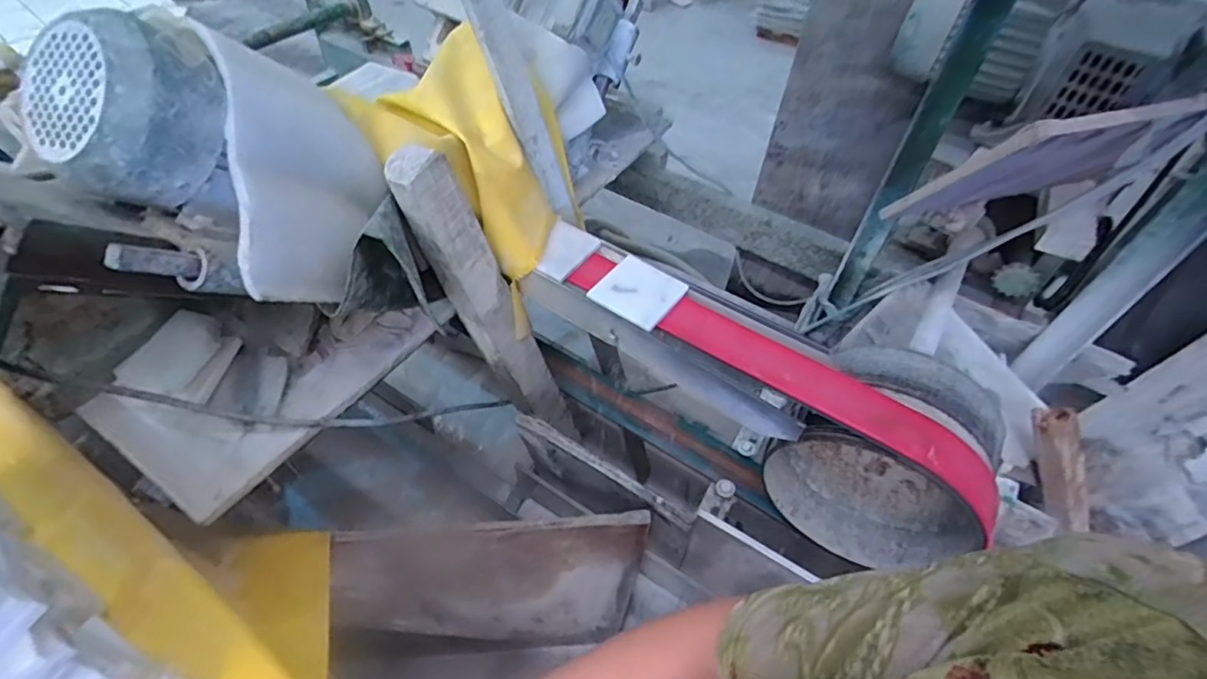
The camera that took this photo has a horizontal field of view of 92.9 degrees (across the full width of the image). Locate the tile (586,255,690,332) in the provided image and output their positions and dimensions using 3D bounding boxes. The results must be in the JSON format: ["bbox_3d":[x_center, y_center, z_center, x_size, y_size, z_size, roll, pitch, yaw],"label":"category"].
[{"bbox_3d":[0.048,-0.065,0.768,0.100,0.014,0.096,31,55,22],"label":"tile"}]

